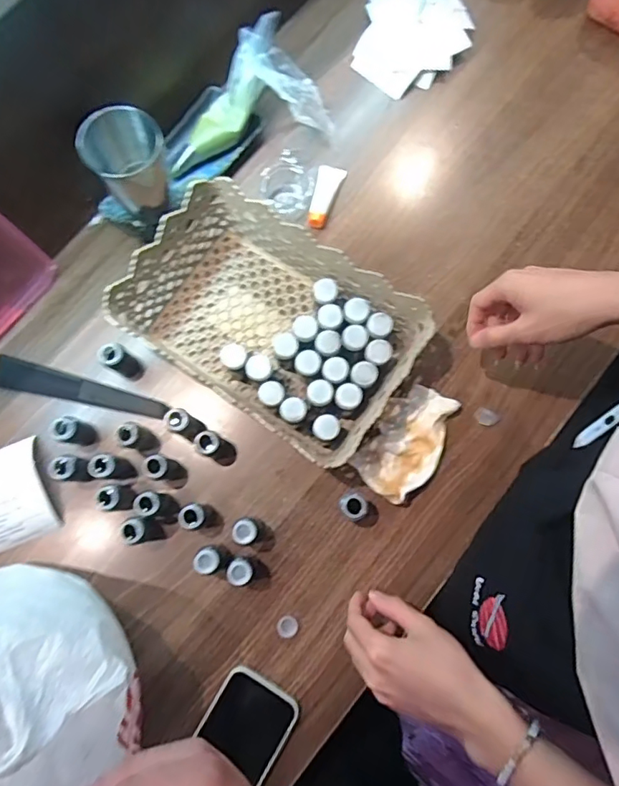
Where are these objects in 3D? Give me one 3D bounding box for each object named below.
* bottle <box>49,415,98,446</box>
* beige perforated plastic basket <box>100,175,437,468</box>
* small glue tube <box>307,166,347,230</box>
[{"bbox_3d":[-0.257,0.040,0.563,0.024,0.056,0.029,-3,79,1],"label":"bottle"},{"bbox_3d":[-0.041,-0.074,0.565,0.296,0.085,0.188,34,82,7],"label":"beige perforated plastic basket"},{"bbox_3d":[0.021,-0.243,0.632,0.034,0.023,0.089,9,79,3],"label":"small glue tube"}]

